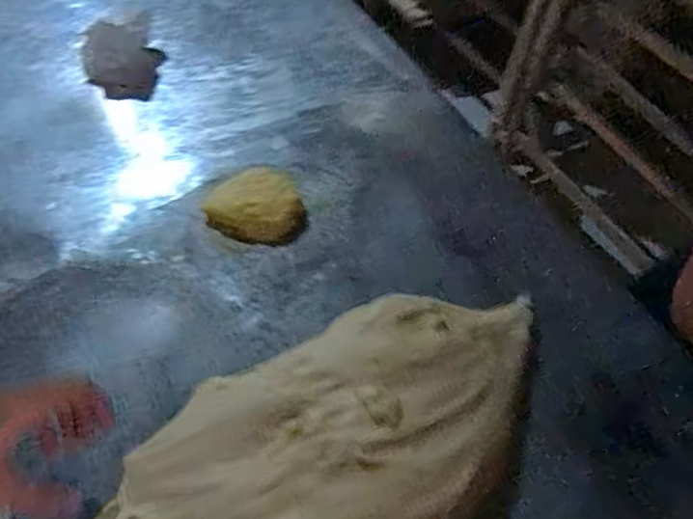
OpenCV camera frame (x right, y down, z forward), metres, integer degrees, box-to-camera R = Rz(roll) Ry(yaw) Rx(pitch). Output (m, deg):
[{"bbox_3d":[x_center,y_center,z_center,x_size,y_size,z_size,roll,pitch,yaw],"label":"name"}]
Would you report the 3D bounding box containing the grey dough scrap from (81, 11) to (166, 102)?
[{"bbox_3d":[-0.318,-0.288,0.804,0.105,0.013,0.167,-14,68,-21],"label":"grey dough scrap"}]

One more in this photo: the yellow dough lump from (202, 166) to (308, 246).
[{"bbox_3d":[-0.102,-0.063,0.655,0.113,0.028,0.093,13,53,5],"label":"yellow dough lump"}]

